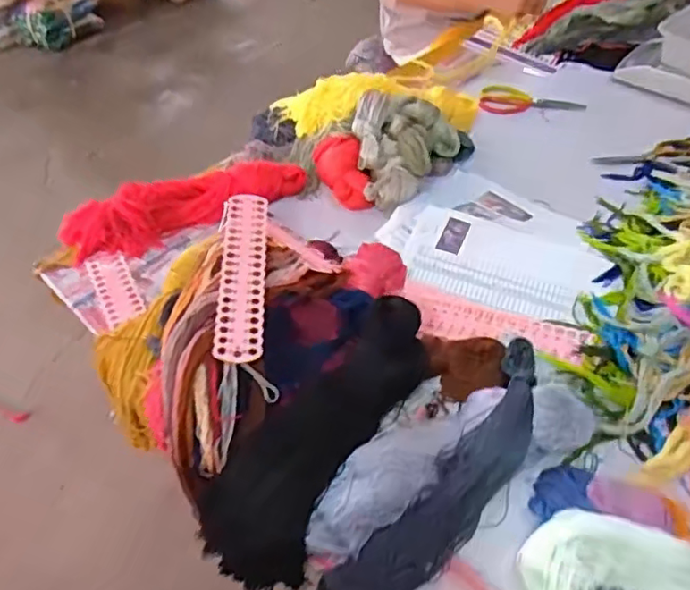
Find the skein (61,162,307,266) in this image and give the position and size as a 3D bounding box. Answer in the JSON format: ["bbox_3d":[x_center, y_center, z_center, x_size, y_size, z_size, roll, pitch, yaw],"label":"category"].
[{"bbox_3d":[-0.277,-0.161,1.013,0.412,0.070,0.136,-17,49,-15],"label":"skein"}]

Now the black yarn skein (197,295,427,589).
[{"bbox_3d":[-0.025,0.167,0.715,0.146,0.081,0.373,30,69,25],"label":"black yarn skein"}]

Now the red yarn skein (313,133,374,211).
[{"bbox_3d":[-0.002,-0.212,1.038,0.065,0.067,0.147,-18,76,-16],"label":"red yarn skein"}]

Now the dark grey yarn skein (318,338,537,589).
[{"bbox_3d":[0.125,0.218,0.681,0.092,0.057,0.410,34,70,28],"label":"dark grey yarn skein"}]

